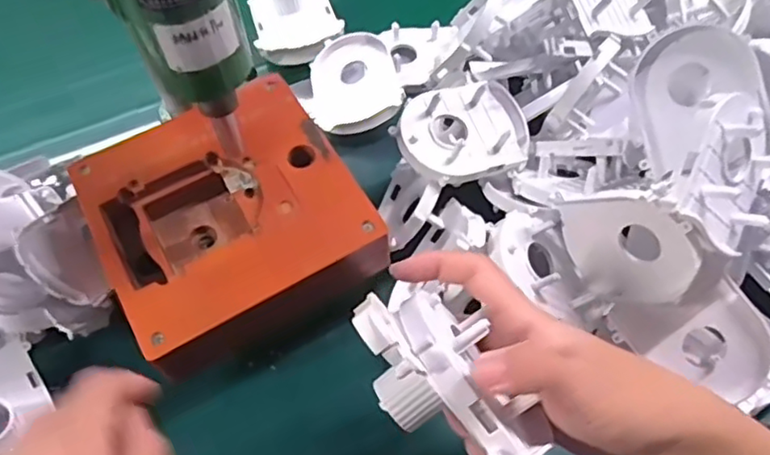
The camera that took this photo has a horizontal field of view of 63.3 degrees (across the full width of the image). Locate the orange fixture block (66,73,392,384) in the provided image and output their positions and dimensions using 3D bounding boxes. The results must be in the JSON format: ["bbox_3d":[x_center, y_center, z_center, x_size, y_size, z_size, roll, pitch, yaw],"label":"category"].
[{"bbox_3d":[-0.096,-0.002,0.399,0.154,0.056,0.160,-28,63,-14],"label":"orange fixture block"}]

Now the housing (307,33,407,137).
[{"bbox_3d":[-0.025,-0.111,0.496,0.071,0.029,0.083,-22,67,10],"label":"housing"}]

